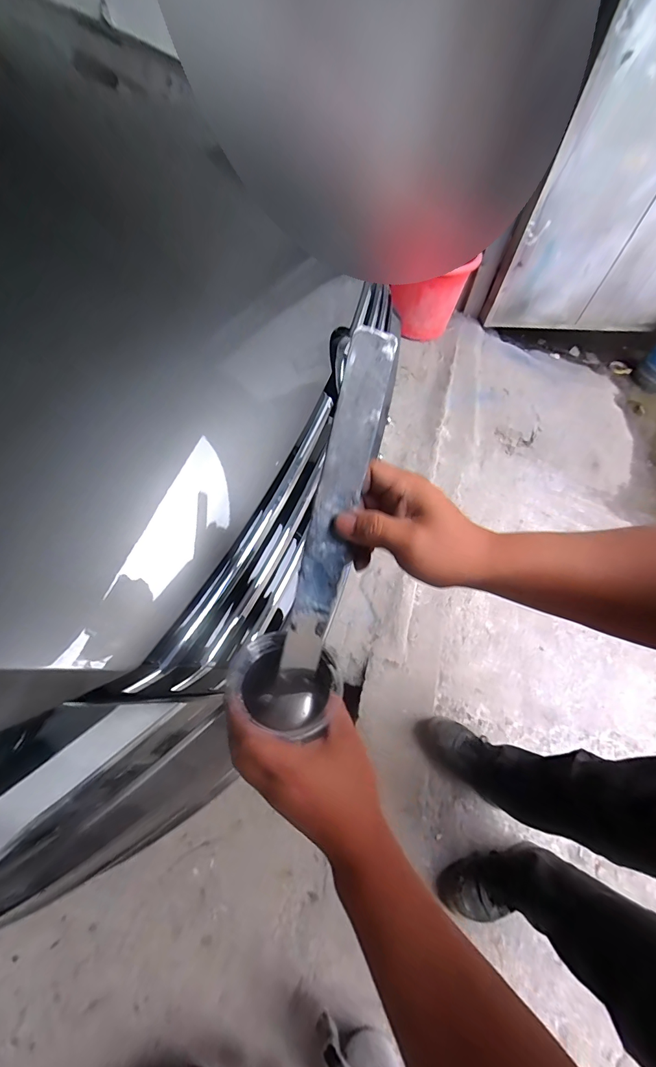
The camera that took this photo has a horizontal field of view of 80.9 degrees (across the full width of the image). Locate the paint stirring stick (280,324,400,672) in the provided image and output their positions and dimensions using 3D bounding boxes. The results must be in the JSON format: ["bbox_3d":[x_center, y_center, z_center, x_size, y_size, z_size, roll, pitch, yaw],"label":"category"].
[{"bbox_3d":[0.006,-0.011,0.288,0.036,0.256,0.005,9,16,-13],"label":"paint stirring stick"}]

